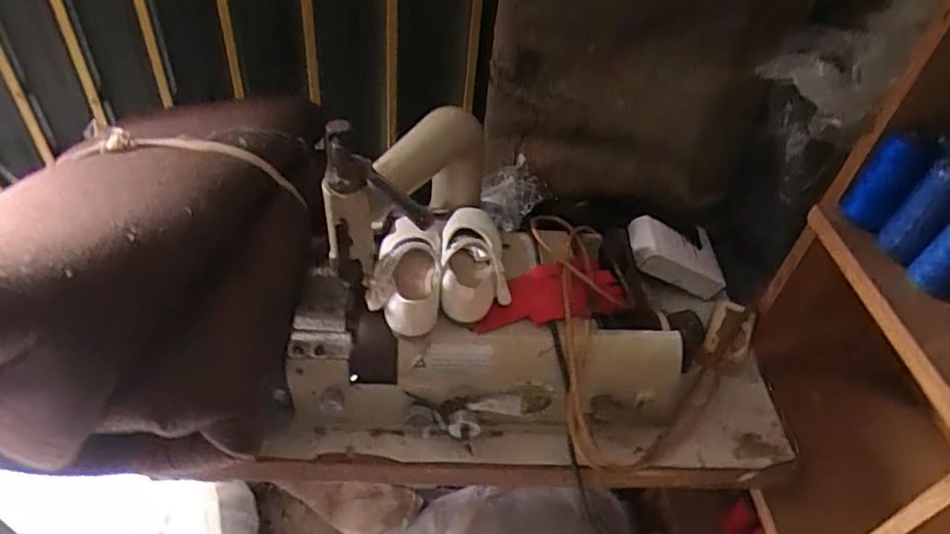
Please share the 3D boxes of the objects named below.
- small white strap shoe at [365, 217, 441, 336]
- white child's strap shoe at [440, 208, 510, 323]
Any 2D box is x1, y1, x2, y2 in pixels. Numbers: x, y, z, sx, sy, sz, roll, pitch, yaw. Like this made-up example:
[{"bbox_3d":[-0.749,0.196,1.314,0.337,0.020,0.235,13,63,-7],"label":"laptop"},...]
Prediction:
[{"bbox_3d":[-0.081,0.011,0.696,0.082,0.066,0.153,5,44,-2],"label":"small white strap shoe"},{"bbox_3d":[-0.002,-0.003,0.722,0.080,0.060,0.171,1,44,-5],"label":"white child's strap shoe"}]

